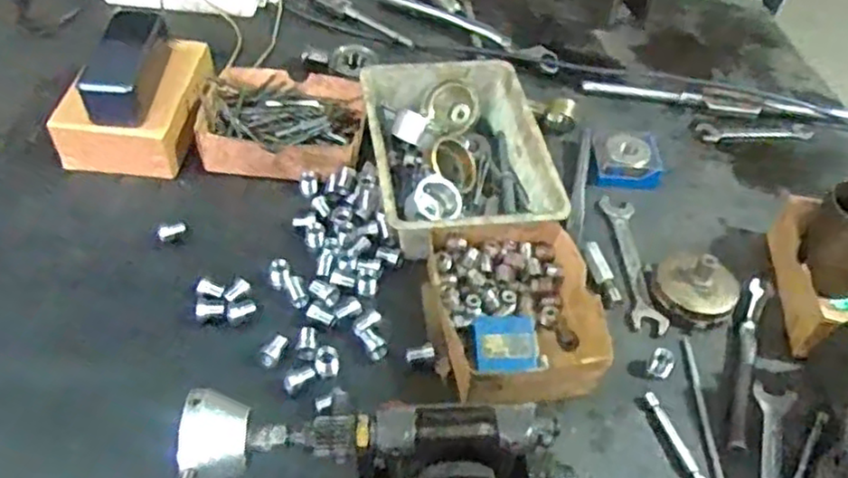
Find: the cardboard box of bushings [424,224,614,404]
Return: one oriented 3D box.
[{"bbox_3d":[0.079,0.064,0.610,0.146,0.050,0.173,-5,48,-11],"label":"cardboard box of bushings"}]

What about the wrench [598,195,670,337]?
[{"bbox_3d":[0.209,0.021,0.692,0.033,0.007,0.175,3,47,-3],"label":"wrench"}]

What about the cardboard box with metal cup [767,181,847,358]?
[{"bbox_3d":[0.411,0.033,0.645,0.130,0.093,0.169,12,47,4],"label":"cardboard box with metal cup"}]

